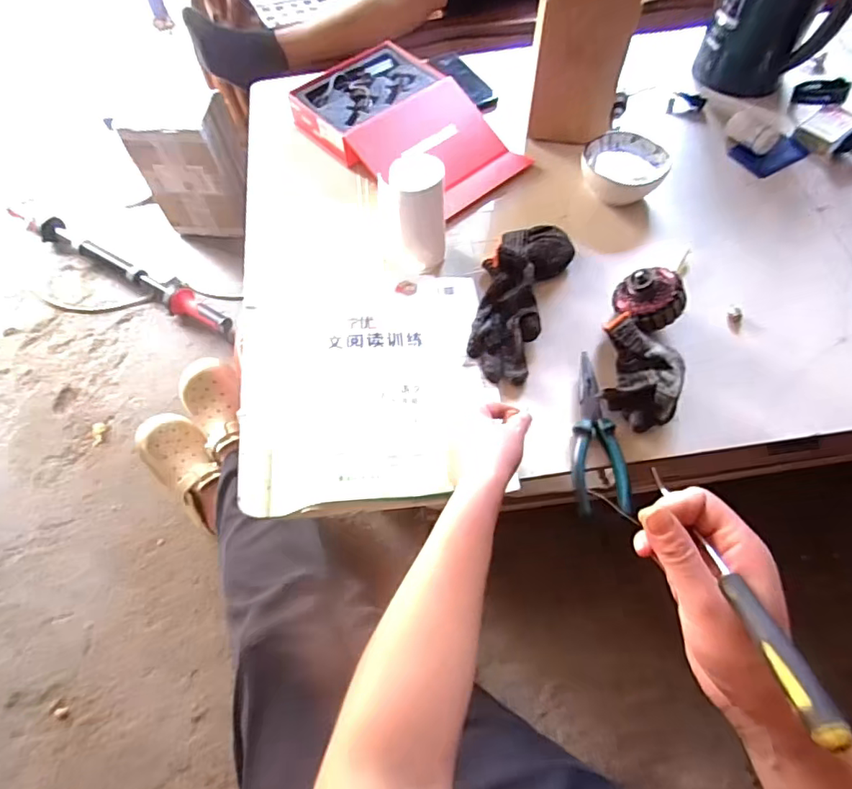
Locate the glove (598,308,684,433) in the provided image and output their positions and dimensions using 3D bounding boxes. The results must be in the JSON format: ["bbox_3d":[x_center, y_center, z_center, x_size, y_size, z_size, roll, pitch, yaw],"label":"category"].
[{"bbox_3d":[0.232,-0.021,0.587,0.074,0.068,0.117,8,62,7],"label":"glove"}]

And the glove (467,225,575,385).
[{"bbox_3d":[0.110,-0.120,0.658,0.098,0.036,0.229,17,64,11],"label":"glove"}]

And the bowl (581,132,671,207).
[{"bbox_3d":[0.276,-0.316,0.754,0.110,0.055,0.110,-1,62,2],"label":"bowl"}]

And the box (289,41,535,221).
[{"bbox_3d":[-0.027,-0.400,0.800,0.326,0.063,0.210,39,70,21],"label":"box"}]

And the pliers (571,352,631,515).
[{"bbox_3d":[0.180,0.038,0.579,0.055,0.021,0.178,-1,62,2],"label":"pliers"}]

